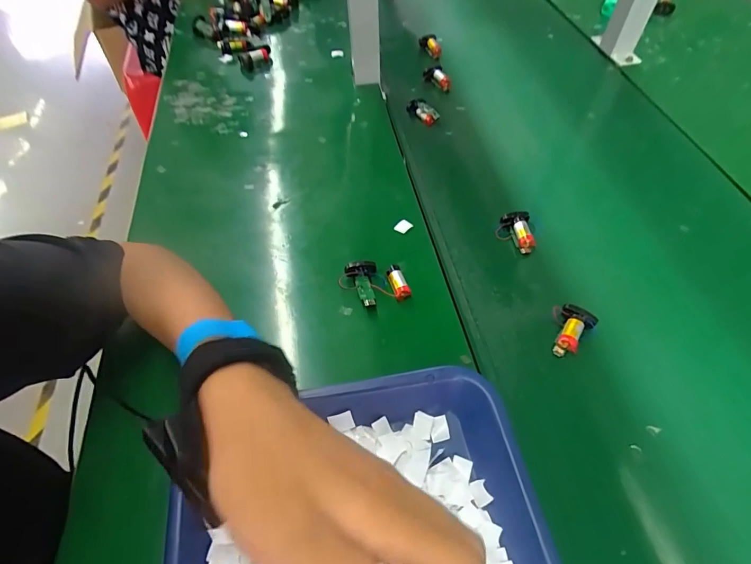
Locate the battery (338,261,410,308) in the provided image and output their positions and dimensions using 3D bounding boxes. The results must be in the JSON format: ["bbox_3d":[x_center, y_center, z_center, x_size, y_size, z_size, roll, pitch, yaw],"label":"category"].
[{"bbox_3d":[-0.002,0.001,0.423,0.064,0.019,0.048,-16,55,-7],"label":"battery"}]

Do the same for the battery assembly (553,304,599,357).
[{"bbox_3d":[0.185,0.047,0.399,0.038,0.022,0.050,33,63,24],"label":"battery assembly"}]

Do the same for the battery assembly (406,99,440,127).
[{"bbox_3d":[0.073,-0.252,0.608,0.022,0.021,0.050,-36,60,-19],"label":"battery assembly"}]

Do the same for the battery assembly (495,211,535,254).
[{"bbox_3d":[0.161,-0.057,0.472,0.038,0.017,0.049,-5,55,1],"label":"battery assembly"}]

